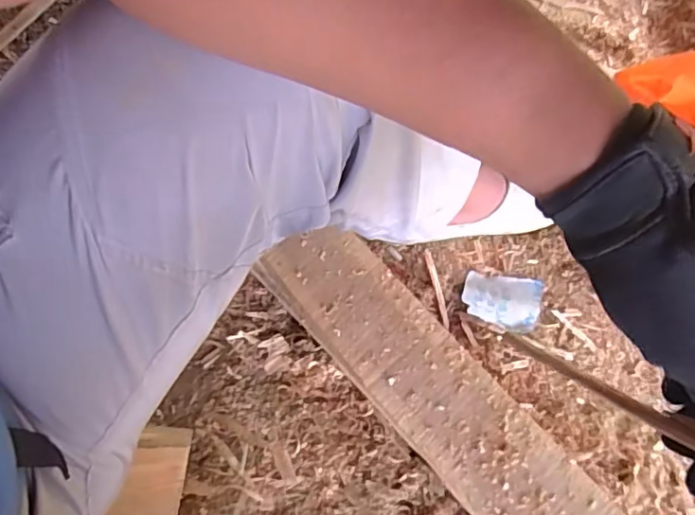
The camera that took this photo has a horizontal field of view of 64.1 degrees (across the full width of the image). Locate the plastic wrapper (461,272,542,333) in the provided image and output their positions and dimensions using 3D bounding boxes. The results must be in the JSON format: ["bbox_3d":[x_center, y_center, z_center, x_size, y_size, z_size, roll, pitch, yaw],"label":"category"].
[{"bbox_3d":[0.207,0.057,0.738,0.106,0.019,0.075,7,70,1],"label":"plastic wrapper"}]

